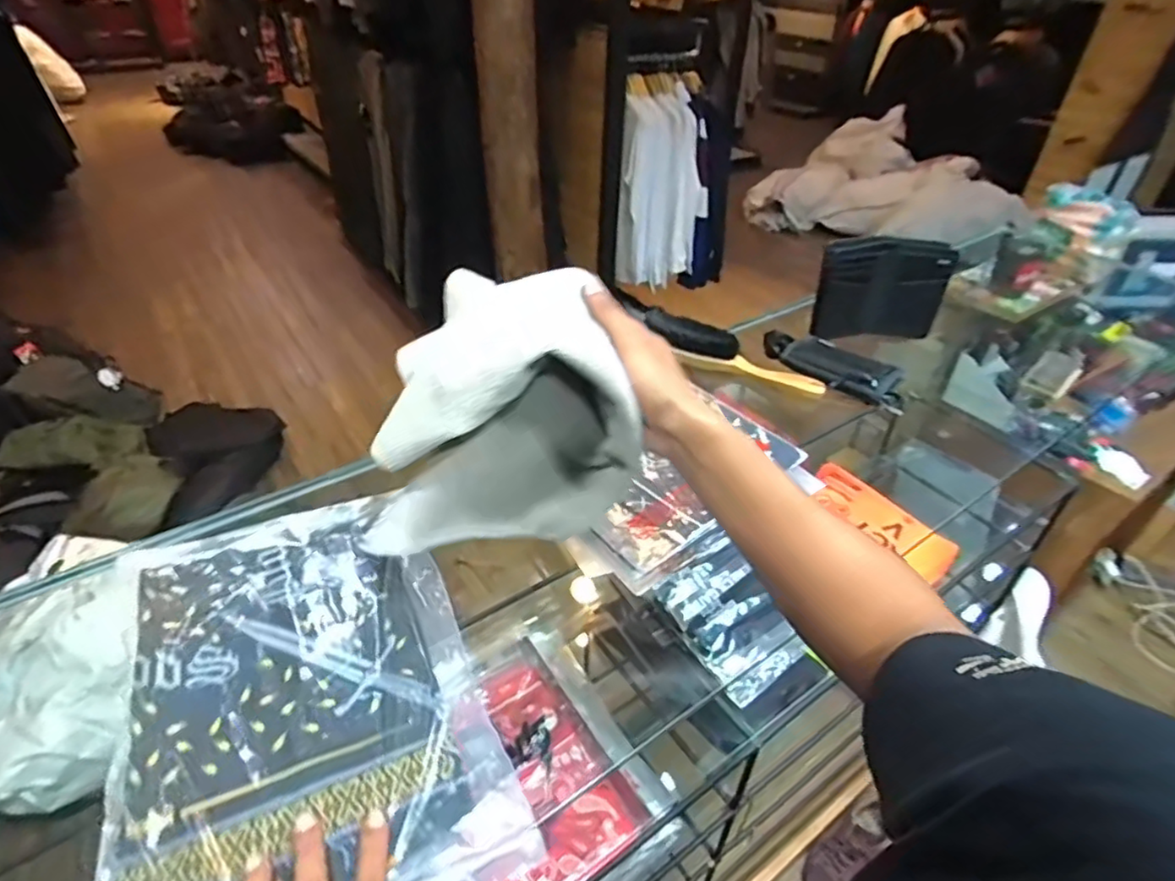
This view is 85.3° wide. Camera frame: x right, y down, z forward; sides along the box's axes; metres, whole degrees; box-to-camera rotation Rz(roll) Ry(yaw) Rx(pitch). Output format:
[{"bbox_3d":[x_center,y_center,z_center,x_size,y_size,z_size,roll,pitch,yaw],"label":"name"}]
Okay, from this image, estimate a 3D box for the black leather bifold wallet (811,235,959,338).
[{"bbox_3d":[0.395,-0.205,0.865,0.171,0.132,0.055,3,39,1],"label":"black leather bifold wallet"}]

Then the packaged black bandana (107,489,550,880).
[{"bbox_3d":[-0.207,0.178,0.453,0.234,0.020,0.339,-17,42,-22],"label":"packaged black bandana"}]

